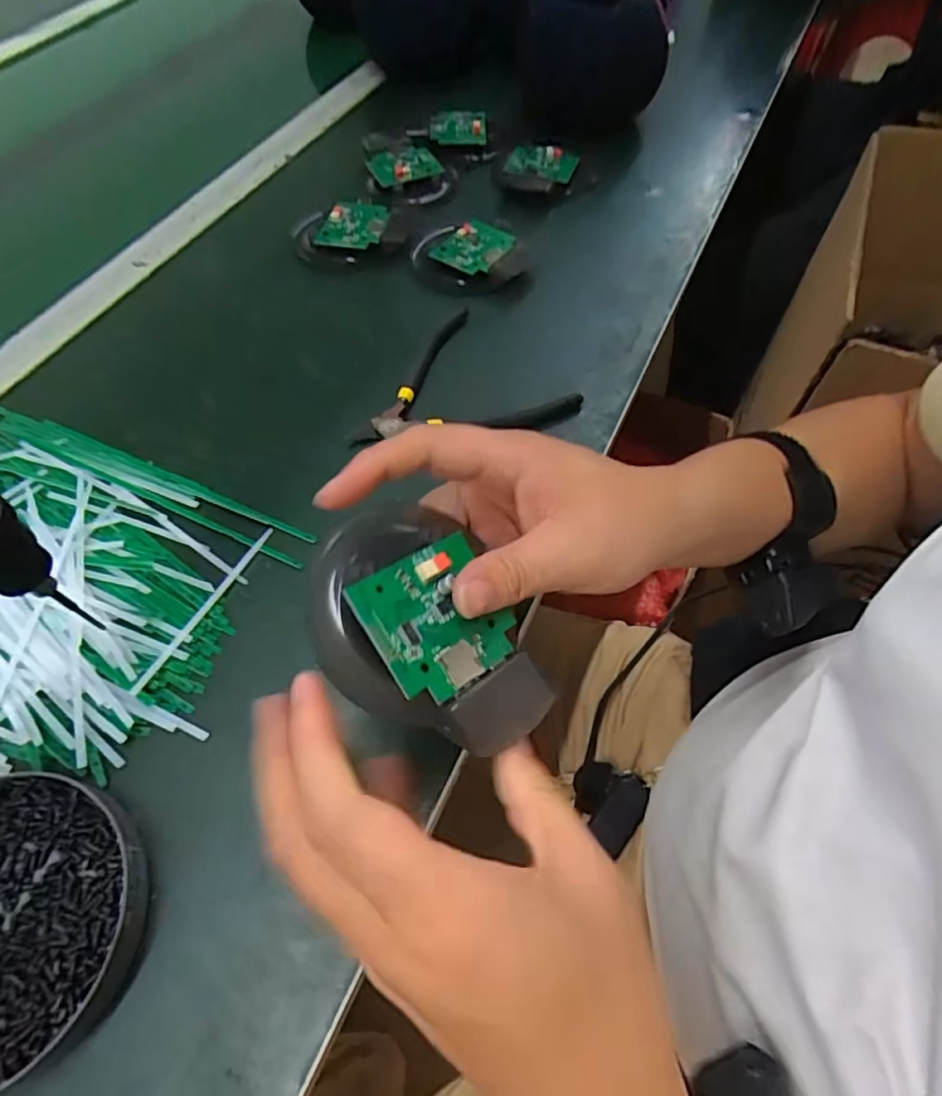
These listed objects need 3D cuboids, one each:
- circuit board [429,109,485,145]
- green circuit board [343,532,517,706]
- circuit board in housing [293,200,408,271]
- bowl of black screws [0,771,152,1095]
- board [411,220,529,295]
[{"bbox_3d":[-0.012,-0.412,0.586,0.053,0.009,0.039,-1,80,4],"label":"circuit board"},{"bbox_3d":[-0.011,0.026,0.228,0.057,0.006,0.053,-29,85,-38],"label":"green circuit board"},{"bbox_3d":[-0.099,-0.258,0.493,0.091,0.016,0.072,-10,59,-5],"label":"circuit board in housing"},{"bbox_3d":[-0.196,0.153,0.243,0.118,0.016,0.109,0,59,1],"label":"bowl of black screws"},{"bbox_3d":[0.000,-0.235,0.479,0.088,0.017,0.072,5,59,4],"label":"board"}]

